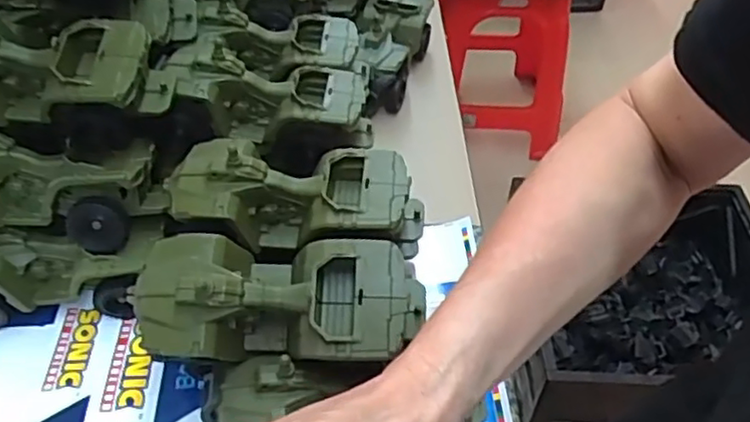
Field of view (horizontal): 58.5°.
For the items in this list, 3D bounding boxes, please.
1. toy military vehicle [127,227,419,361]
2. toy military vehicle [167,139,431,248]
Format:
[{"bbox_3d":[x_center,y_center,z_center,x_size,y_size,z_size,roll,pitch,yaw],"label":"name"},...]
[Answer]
[{"bbox_3d":[-0.061,0.060,0.449,0.182,0.065,0.084,1,46,-2],"label":"toy military vehicle"},{"bbox_3d":[-0.059,-0.009,0.503,0.187,0.058,0.083,6,46,3],"label":"toy military vehicle"}]

